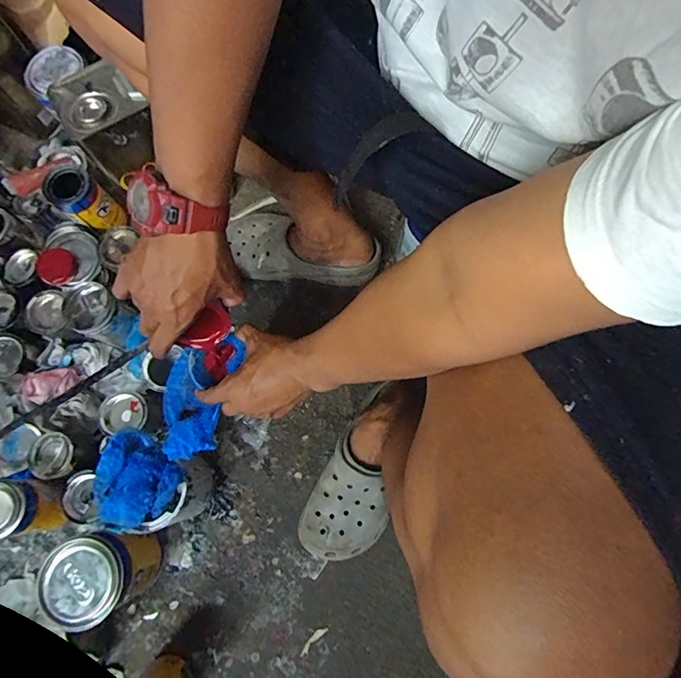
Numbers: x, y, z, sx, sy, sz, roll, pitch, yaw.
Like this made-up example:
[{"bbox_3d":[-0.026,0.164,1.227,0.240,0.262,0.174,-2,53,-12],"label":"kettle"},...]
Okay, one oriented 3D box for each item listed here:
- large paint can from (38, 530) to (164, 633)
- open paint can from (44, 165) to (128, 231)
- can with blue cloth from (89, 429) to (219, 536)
[{"bbox_3d":[-0.318,0.312,0.593,0.122,0.141,0.112,0,75,2],"label":"large paint can"},{"bbox_3d":[-0.432,-0.233,0.724,0.085,0.090,0.069,41,80,11],"label":"open paint can"},{"bbox_3d":[-0.254,0.203,0.607,0.110,0.177,0.114,0,75,2],"label":"can with blue cloth"}]

